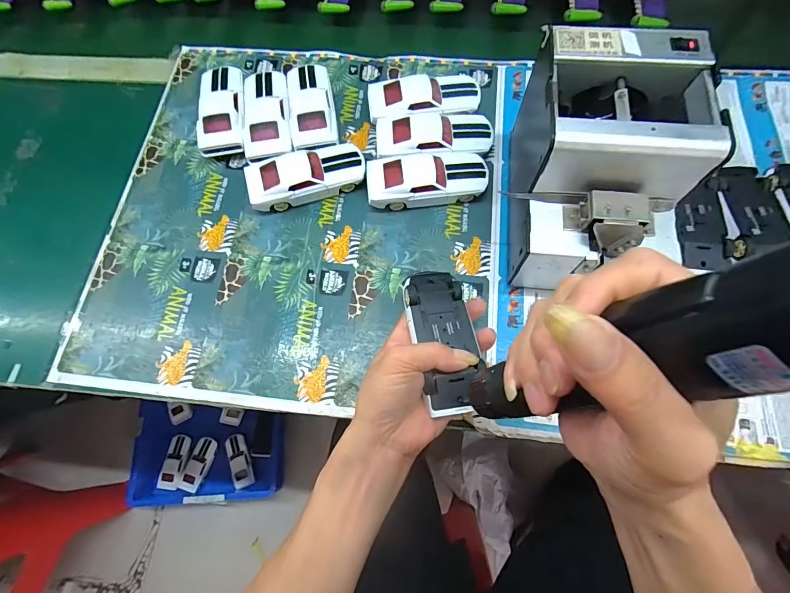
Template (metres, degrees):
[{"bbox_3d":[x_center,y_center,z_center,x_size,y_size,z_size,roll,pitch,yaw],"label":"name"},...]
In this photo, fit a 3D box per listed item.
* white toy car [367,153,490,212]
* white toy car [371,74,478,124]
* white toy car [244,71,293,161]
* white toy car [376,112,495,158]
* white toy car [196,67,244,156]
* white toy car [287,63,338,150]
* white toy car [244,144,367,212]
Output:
[{"bbox_3d":[0.036,-0.127,0.418,0.131,0.036,0.056,-4,71,1],"label":"white toy car"},{"bbox_3d":[0.034,-0.231,0.455,0.131,0.035,0.061,-7,71,0],"label":"white toy car"},{"bbox_3d":[-0.148,-0.212,0.457,0.052,0.031,0.124,-7,72,0],"label":"white toy car"},{"bbox_3d":[0.044,-0.178,0.436,0.130,0.034,0.060,-6,71,0],"label":"white toy car"},{"bbox_3d":[-0.204,-0.223,0.463,0.052,0.032,0.120,-8,72,-1],"label":"white toy car"},{"bbox_3d":[-0.099,-0.224,0.462,0.051,0.033,0.128,-10,72,-1],"label":"white toy car"},{"bbox_3d":[-0.097,-0.133,0.426,0.127,0.034,0.050,-18,73,-4],"label":"white toy car"}]

